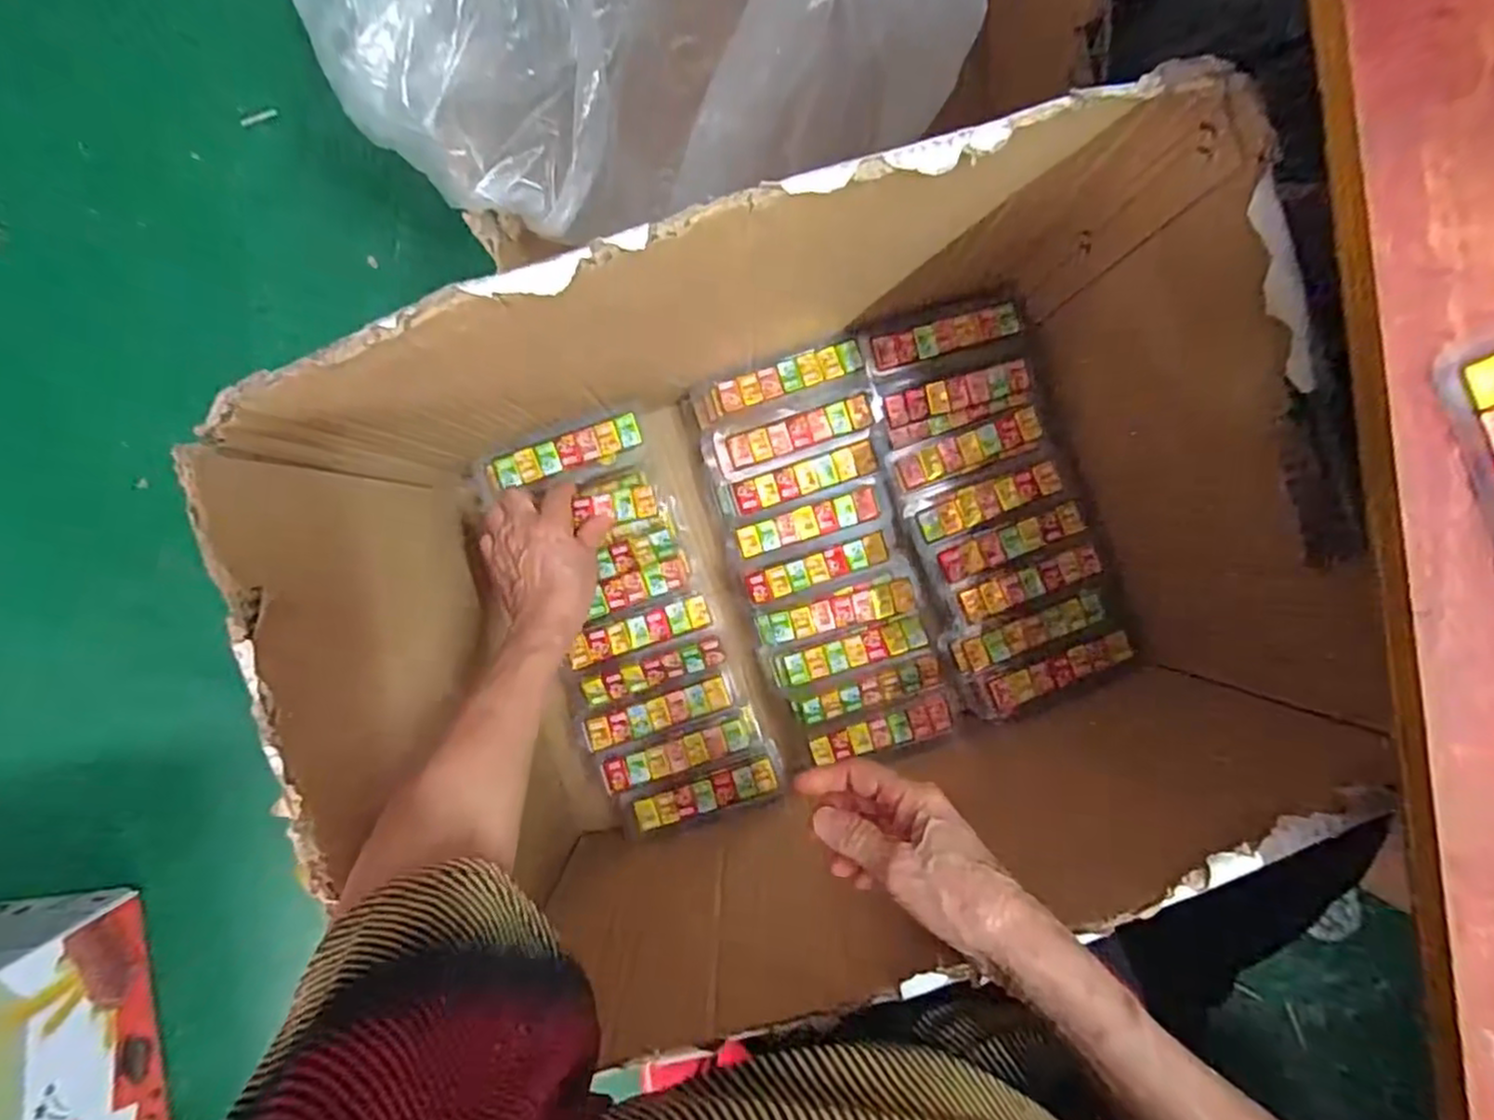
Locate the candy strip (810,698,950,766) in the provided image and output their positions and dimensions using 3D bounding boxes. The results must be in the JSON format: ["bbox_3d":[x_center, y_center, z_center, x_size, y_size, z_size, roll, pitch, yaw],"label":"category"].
[{"bbox_3d":[0.112,0.143,0.571,0.120,0.010,0.032,-12,91,2],"label":"candy strip"}]

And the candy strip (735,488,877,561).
[{"bbox_3d":[0.051,-0.032,0.584,0.119,0.006,0.026,-17,91,2],"label":"candy strip"}]

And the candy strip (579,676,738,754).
[{"bbox_3d":[-0.074,0.129,0.580,0.123,0.026,0.027,-17,91,2],"label":"candy strip"}]

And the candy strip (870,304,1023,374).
[{"bbox_3d":[0.161,-0.183,0.558,0.113,0.011,0.025,-15,91,2],"label":"candy strip"}]

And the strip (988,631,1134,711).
[{"bbox_3d":[0.258,0.092,0.564,0.114,0.013,0.025,-22,91,3],"label":"strip"}]

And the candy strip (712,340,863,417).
[{"bbox_3d":[0.032,-0.150,0.559,0.124,0.011,0.026,-18,91,2],"label":"candy strip"}]

